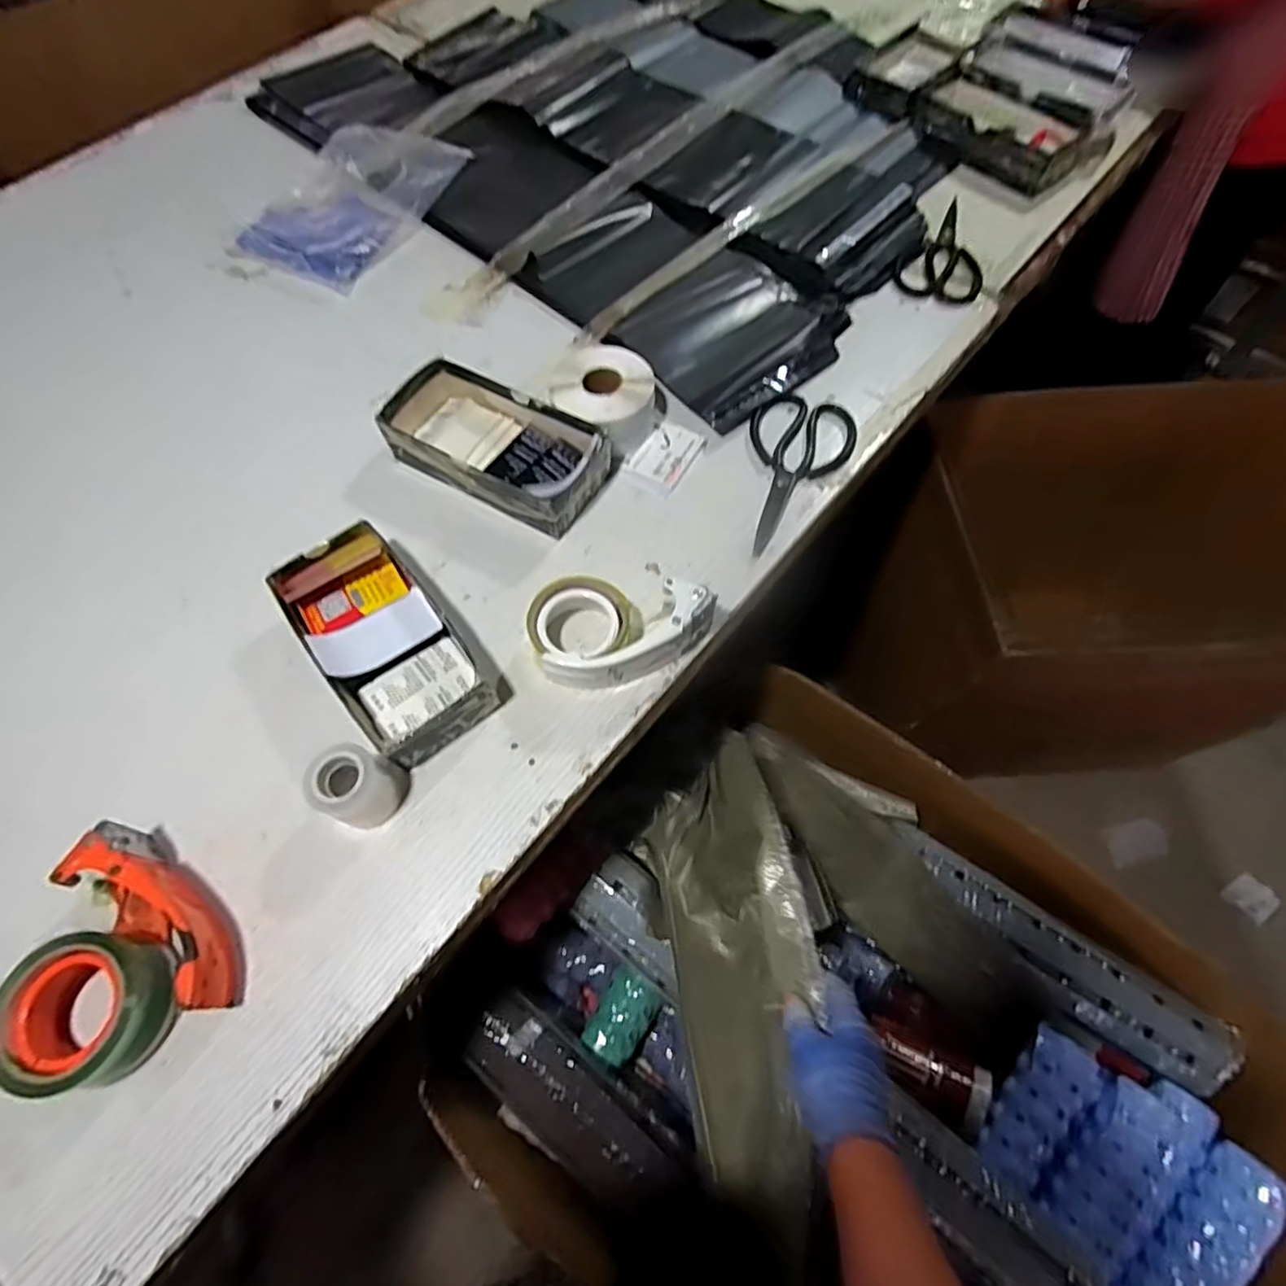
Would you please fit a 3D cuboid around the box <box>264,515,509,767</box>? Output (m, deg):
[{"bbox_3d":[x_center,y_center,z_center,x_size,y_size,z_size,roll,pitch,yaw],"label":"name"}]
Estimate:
[{"bbox_3d":[-0.231,-0.002,0.587,0.118,0.050,0.218,-40,70,-16],"label":"box"}]

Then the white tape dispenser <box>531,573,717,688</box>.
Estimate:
[{"bbox_3d":[-0.019,-0.007,0.578,0.159,0.052,0.095,4,64,4],"label":"white tape dispenser"}]

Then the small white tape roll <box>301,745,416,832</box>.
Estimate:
[{"bbox_3d":[-0.226,0.114,0.521,0.054,0.064,0.056,18,66,10],"label":"small white tape roll"}]

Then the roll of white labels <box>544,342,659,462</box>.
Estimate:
[{"bbox_3d":[-0.045,-0.262,0.695,0.115,0.049,0.093,36,72,17],"label":"roll of white labels"}]

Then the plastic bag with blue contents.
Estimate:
[{"bbox_3d":[-0.390,-0.600,0.891,0.201,0.028,0.297,18,66,10],"label":"plastic bag with blue contents"}]

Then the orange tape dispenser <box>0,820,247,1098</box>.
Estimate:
[{"bbox_3d":[-0.382,0.222,0.474,0.128,0.067,0.150,-33,68,-13],"label":"orange tape dispenser"}]

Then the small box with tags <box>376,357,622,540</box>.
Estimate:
[{"bbox_3d":[-0.154,-0.206,0.683,0.233,0.042,0.120,28,69,15],"label":"small box with tags"}]

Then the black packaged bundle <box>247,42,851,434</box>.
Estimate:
[{"bbox_3d":[-0.169,-0.614,0.887,0.249,0.036,0.989,-43,70,-15],"label":"black packaged bundle"}]

